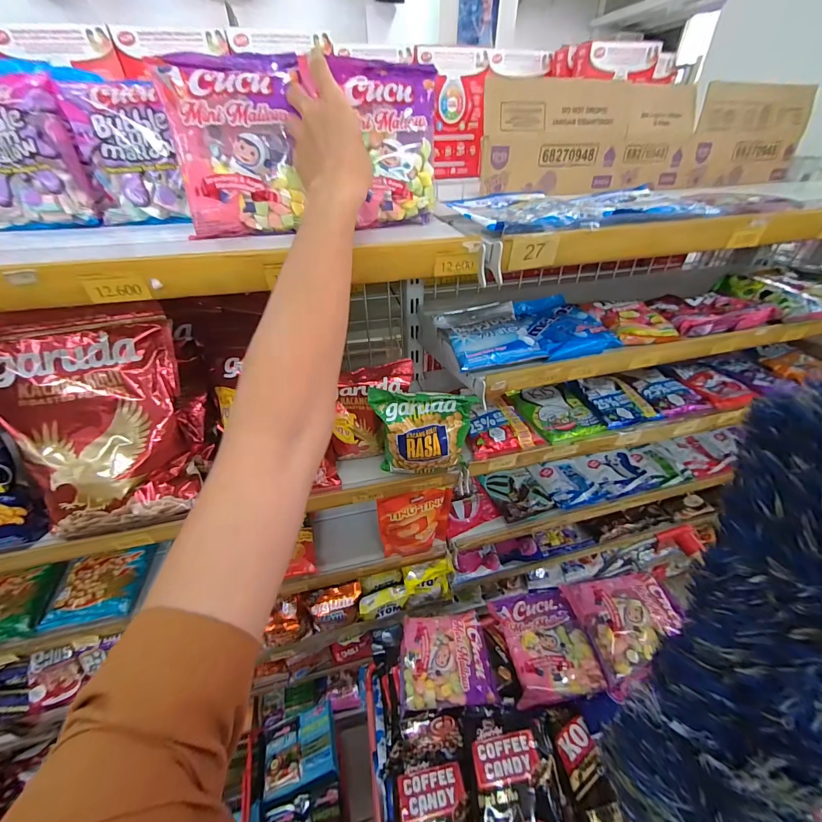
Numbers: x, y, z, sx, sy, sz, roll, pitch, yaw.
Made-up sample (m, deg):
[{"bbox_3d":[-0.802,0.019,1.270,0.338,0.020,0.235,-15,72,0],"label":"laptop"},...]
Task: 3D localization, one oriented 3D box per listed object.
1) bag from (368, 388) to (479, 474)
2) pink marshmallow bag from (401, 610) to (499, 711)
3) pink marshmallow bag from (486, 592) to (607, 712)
[{"bbox_3d":[0.017,0.040,0.548,0.141,0.160,0.055,2,40,5],"label":"bag"},{"bbox_3d":[0.059,0.435,0.633,0.152,0.039,0.137,-4,40,-2],"label":"pink marshmallow bag"},{"bbox_3d":[0.239,0.413,0.644,0.141,0.045,0.163,-19,34,7],"label":"pink marshmallow bag"}]

